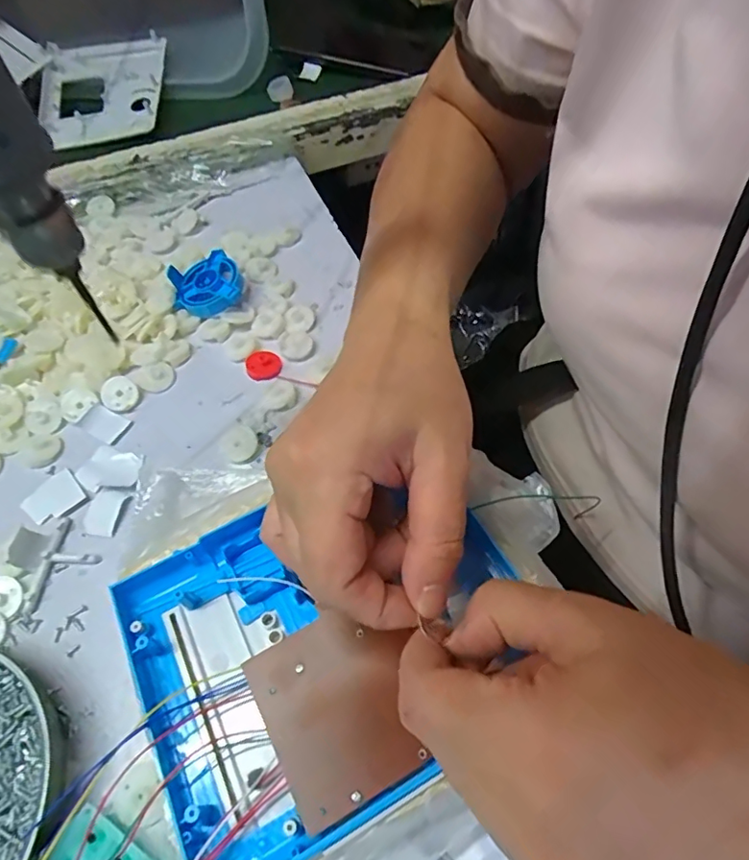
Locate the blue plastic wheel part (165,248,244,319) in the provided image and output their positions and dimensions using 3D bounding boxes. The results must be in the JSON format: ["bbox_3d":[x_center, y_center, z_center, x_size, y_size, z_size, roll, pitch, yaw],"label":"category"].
[{"bbox_3d":[-0.122,-0.105,0.394,0.048,0.021,0.049,-1,56,2],"label":"blue plastic wheel part"}]

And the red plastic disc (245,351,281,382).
[{"bbox_3d":[-0.075,-0.044,0.365,0.023,0.007,0.021,-1,56,2],"label":"red plastic disc"}]

